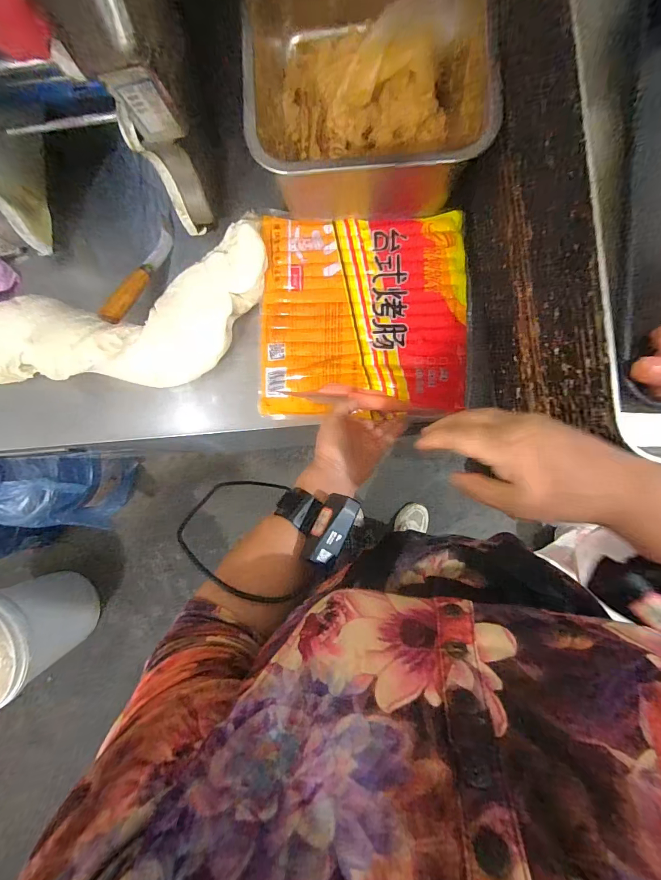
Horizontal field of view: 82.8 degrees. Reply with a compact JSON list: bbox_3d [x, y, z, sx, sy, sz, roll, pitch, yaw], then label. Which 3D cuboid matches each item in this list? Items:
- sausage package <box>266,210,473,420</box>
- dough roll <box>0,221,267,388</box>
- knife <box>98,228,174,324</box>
[{"bbox_3d":[0.042,-0.164,0.480,0.263,0.027,0.258,1,87,3],"label":"sausage package"},{"bbox_3d":[-0.363,-0.136,0.507,0.582,0.070,0.169,-11,86,3],"label":"dough roll"},{"bbox_3d":[-0.259,-0.227,0.513,0.018,0.023,0.166,18,65,4],"label":"knife"}]

